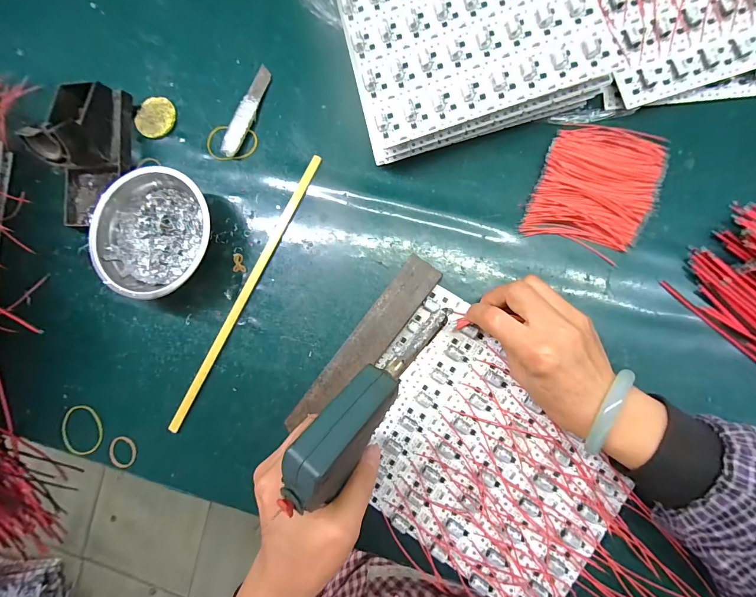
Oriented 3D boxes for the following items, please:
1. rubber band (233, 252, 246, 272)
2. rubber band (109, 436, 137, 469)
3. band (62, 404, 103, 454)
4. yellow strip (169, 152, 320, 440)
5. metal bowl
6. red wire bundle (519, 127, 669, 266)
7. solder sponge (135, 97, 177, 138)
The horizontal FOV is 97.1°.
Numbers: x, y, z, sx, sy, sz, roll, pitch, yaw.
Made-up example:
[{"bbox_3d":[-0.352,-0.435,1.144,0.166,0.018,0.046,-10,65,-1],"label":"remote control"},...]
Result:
[{"bbox_3d":[-0.144,-0.038,0.346,0.013,0.005,0.020,-1,86,9],"label":"rubber band"},{"bbox_3d":[-0.262,0.157,0.342,0.025,0.005,0.032,-39,81,4],"label":"rubber band"},{"bbox_3d":[-0.312,0.138,0.352,0.055,0.006,0.044,21,81,12],"label":"band"},{"bbox_3d":[-0.136,-0.006,0.342,0.009,0.009,0.312,28,91,10],"label":"yellow strip"},{"bbox_3d":[-0.220,-0.065,0.339,0.124,0.040,0.121,-1,86,9],"label":"metal bowl"},{"bbox_3d":[0.196,-0.102,0.300,0.096,0.013,0.114,21,89,10],"label":"red wire bundle"},{"bbox_3d":[-0.247,-0.202,0.372,0.041,0.008,0.046,25,90,10],"label":"solder sponge"}]

